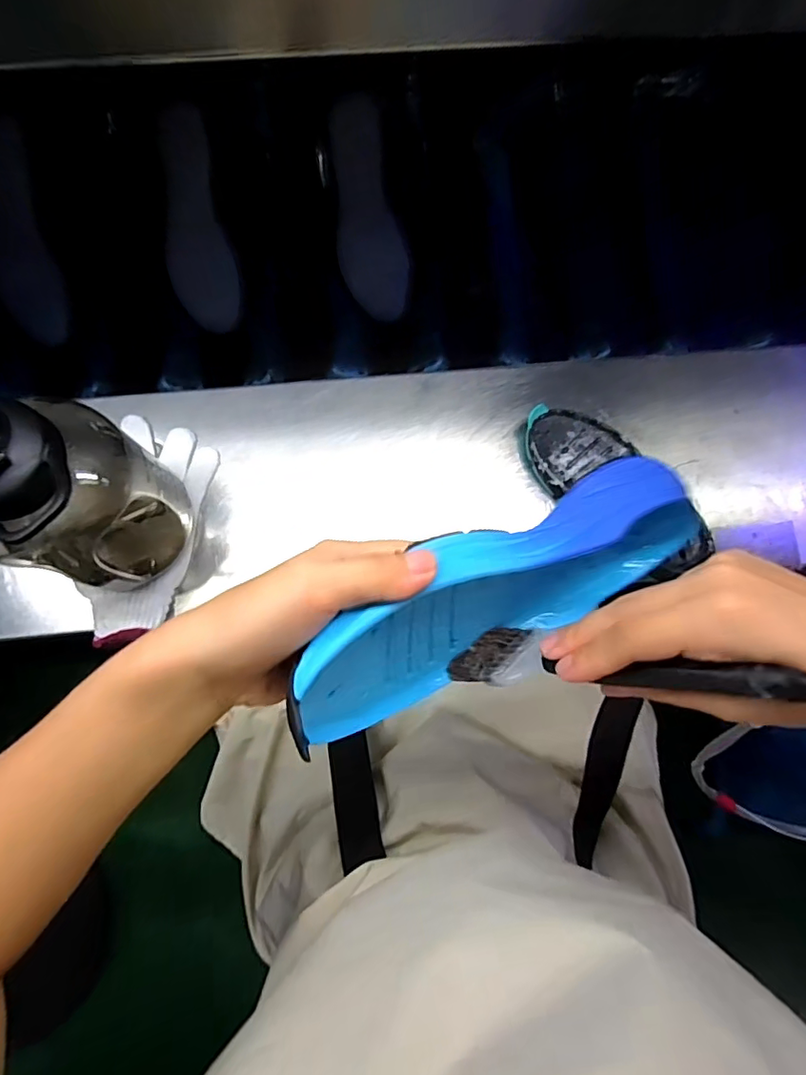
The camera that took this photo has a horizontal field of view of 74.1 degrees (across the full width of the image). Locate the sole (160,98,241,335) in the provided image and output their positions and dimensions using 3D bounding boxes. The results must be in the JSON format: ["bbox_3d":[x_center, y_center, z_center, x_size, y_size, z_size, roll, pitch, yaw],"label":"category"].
[{"bbox_3d":[-0.232,-0.352,0.593,0.073,0.023,0.226,-8,100,-3],"label":"sole"}]

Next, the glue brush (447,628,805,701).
[{"bbox_3d":[0.090,0.054,0.237,0.028,0.170,0.027,10,76,-37],"label":"glue brush"}]

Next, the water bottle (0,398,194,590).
[{"bbox_3d":[-0.240,-0.028,0.416,0.100,0.231,0.104,-40,82,-8],"label":"water bottle"}]

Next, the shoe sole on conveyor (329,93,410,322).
[{"bbox_3d":[-0.041,-0.363,0.601,0.072,0.009,0.218,-11,106,-3],"label":"shoe sole on conveyor"}]

